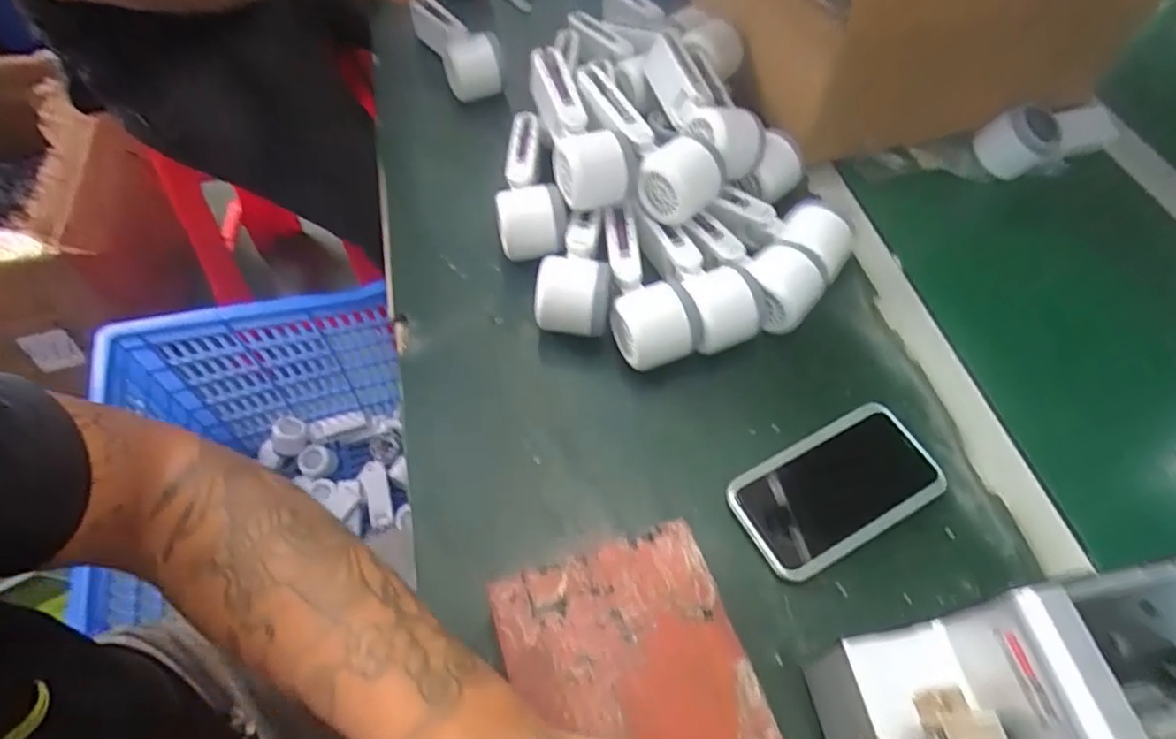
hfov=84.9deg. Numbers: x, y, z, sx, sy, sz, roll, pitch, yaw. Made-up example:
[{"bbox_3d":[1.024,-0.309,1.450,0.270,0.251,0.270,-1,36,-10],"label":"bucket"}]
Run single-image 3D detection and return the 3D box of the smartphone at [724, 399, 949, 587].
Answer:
[{"bbox_3d":[0.175,0.082,0.449,0.146,0.007,0.077,-24,61,-16],"label":"smartphone"}]

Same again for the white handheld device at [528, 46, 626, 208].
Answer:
[{"bbox_3d":[-0.008,-0.204,0.554,0.059,0.055,0.159,-9,58,-7],"label":"white handheld device"}]

